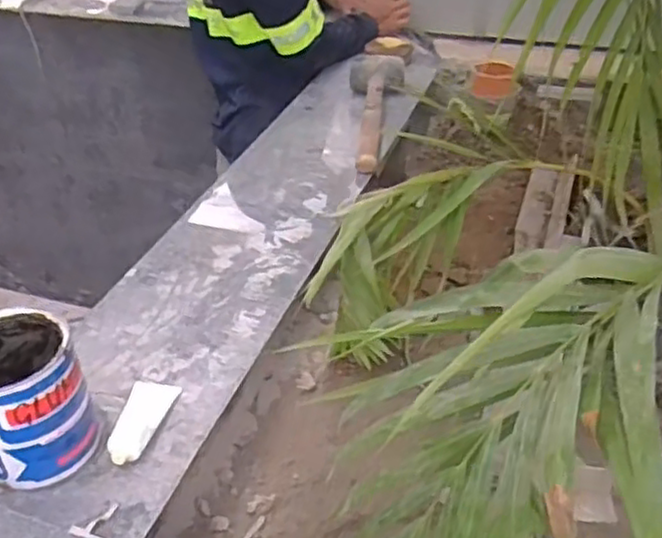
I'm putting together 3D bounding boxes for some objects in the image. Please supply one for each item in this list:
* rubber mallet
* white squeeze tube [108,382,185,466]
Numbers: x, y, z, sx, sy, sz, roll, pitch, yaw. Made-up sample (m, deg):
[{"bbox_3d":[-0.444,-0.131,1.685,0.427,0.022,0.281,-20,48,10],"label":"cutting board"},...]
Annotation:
[{"bbox_3d":[0.067,-0.247,1.167,0.094,0.053,0.341,7,43,2],"label":"rubber mallet"},{"bbox_3d":[-0.176,0.141,0.669,0.043,0.014,0.109,9,27,3],"label":"white squeeze tube"}]

